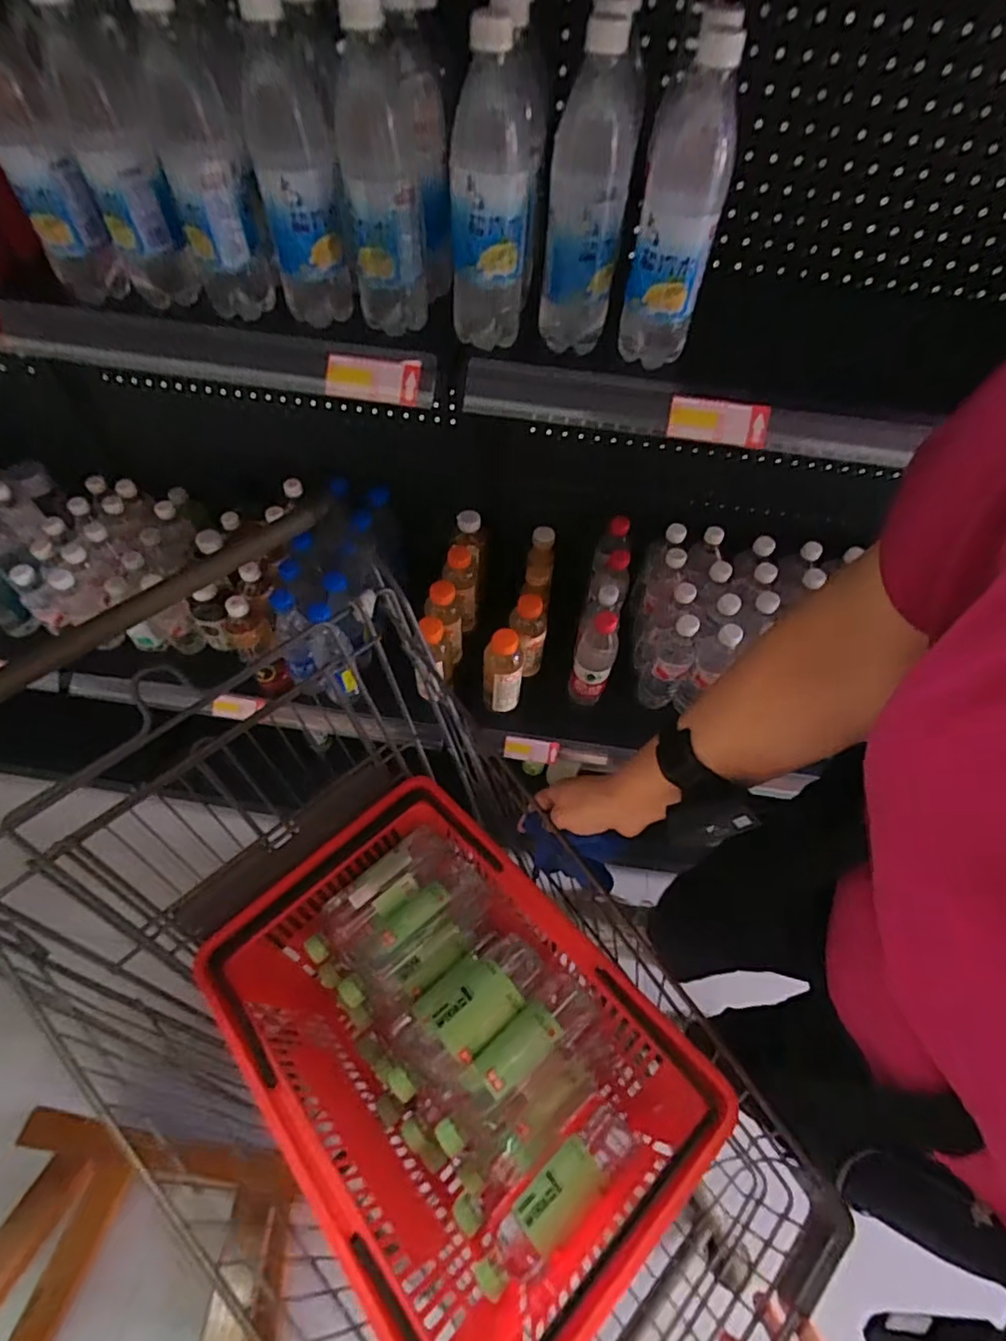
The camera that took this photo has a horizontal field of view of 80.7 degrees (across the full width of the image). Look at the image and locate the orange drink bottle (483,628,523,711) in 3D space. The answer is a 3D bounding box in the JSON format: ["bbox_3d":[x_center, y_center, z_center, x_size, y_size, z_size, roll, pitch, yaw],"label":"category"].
[{"bbox_3d":[0.002,0.000,0.971,0.066,0.165,0.058,1,57,-1],"label":"orange drink bottle"}]

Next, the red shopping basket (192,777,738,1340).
[{"bbox_3d":[-0.067,0.400,0.661,0.329,0.248,0.479,-37,65,-22],"label":"red shopping basket"}]

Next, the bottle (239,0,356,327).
[{"bbox_3d":[-0.188,-0.450,0.552,0.077,0.231,0.072,-12,58,-10],"label":"bottle"}]

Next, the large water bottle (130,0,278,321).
[{"bbox_3d":[-0.278,-0.463,0.561,0.079,0.237,0.081,-20,60,-14],"label":"large water bottle"}]

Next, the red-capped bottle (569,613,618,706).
[{"bbox_3d":[0.157,-0.027,0.997,0.064,0.219,0.066,19,58,10],"label":"red-capped bottle"}]

